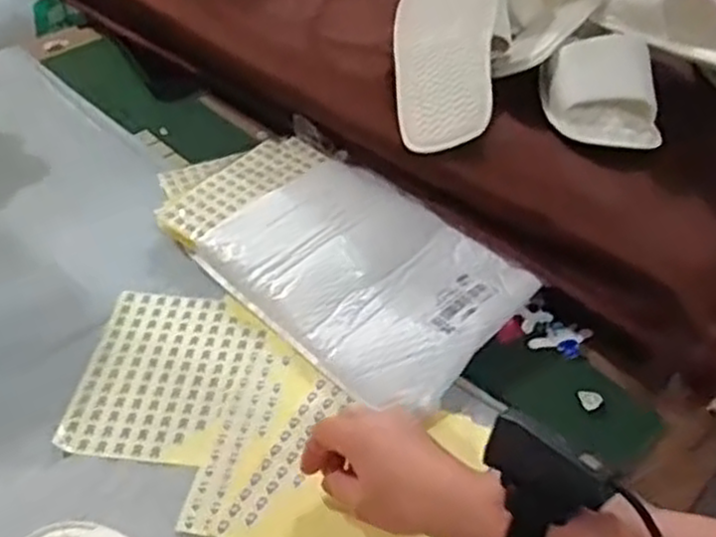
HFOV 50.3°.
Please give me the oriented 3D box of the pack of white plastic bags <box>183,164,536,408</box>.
[{"bbox_3d":[0.005,0.002,0.694,0.187,0.038,0.267,-34,54,-31],"label":"pack of white plastic bags"}]

